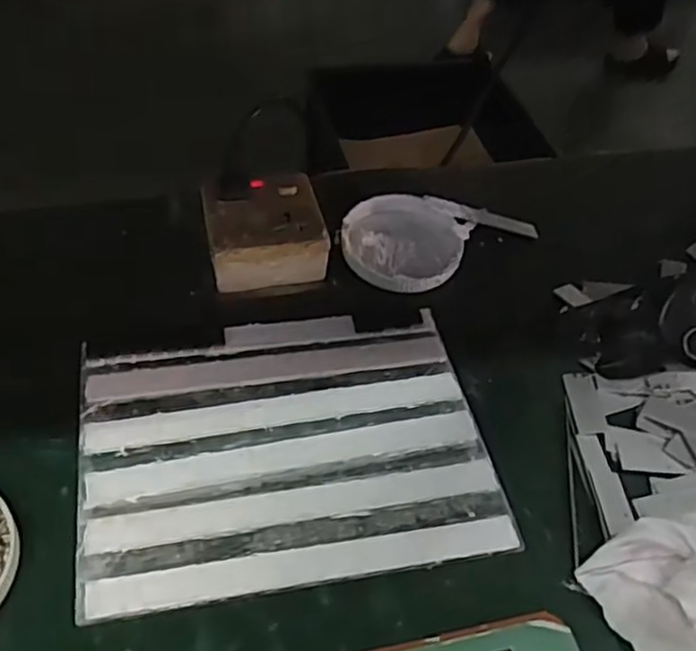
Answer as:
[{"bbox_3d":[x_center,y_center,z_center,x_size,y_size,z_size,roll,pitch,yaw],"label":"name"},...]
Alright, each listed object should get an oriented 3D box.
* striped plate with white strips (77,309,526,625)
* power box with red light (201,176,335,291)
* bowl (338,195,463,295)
[{"bbox_3d":[-0.038,0.071,0.431,0.244,0.008,0.183,-6,50,-10],"label":"striped plate with white strips"},{"bbox_3d":[-0.065,-0.077,0.535,0.087,0.038,0.082,-9,50,-13],"label":"power box with red light"},{"bbox_3d":[0.044,-0.067,0.560,0.096,0.021,0.093,3,49,-3],"label":"bowl"}]

